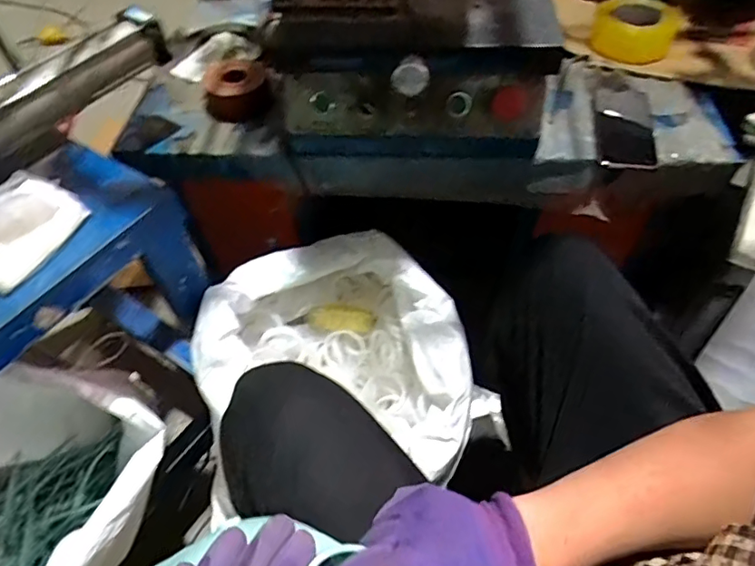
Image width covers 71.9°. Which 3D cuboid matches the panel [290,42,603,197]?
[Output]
[{"bbox_3d":[0.075,-0.214,0.709,0.407,0.226,0.083,11,54,11],"label":"panel"}]

